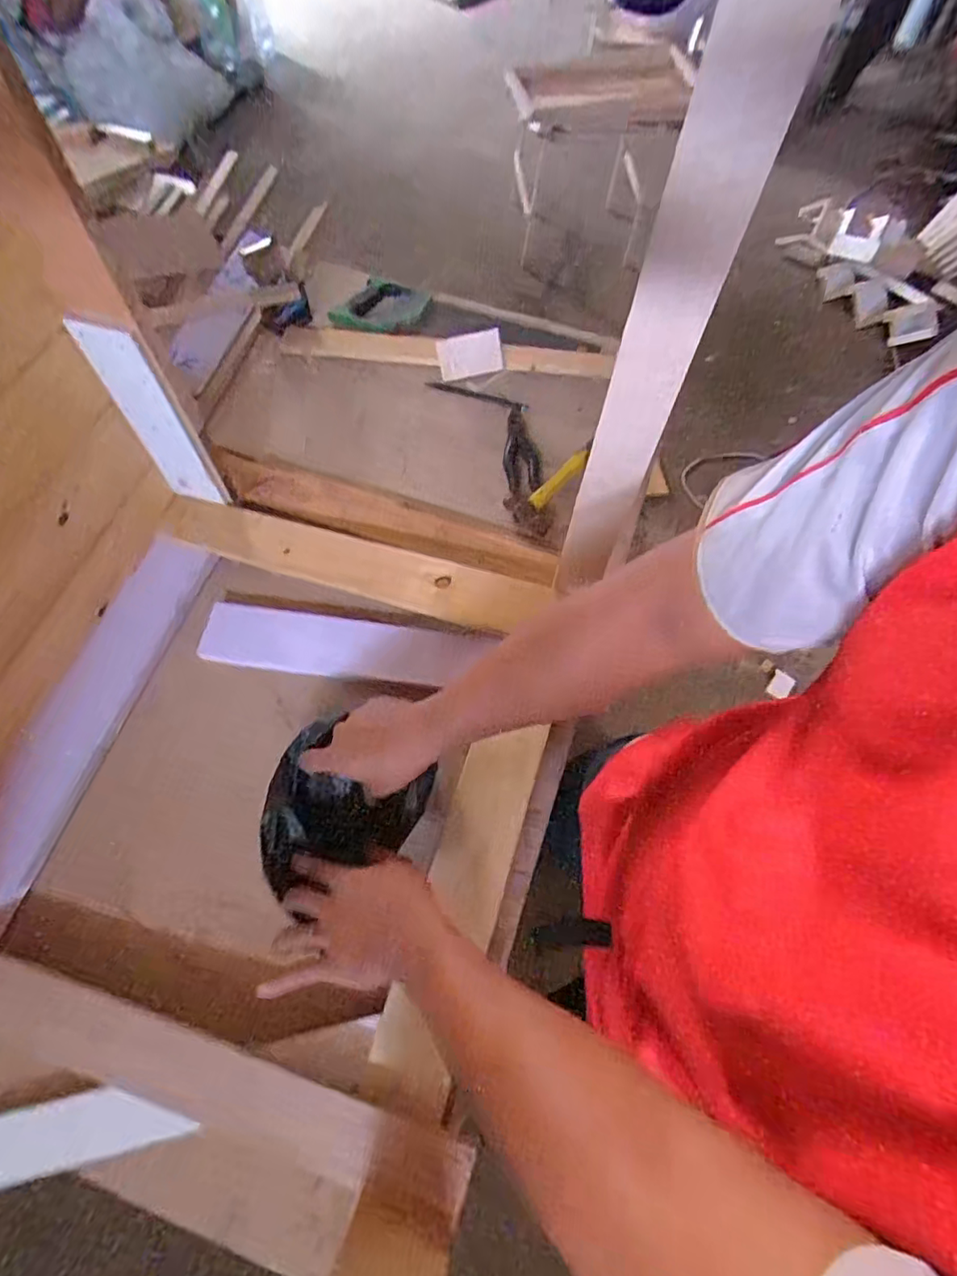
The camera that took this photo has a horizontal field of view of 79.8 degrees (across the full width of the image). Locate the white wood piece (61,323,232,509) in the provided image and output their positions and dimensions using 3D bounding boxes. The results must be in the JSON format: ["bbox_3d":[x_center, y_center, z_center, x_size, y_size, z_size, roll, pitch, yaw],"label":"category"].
[{"bbox_3d":[-0.369,-0.238,0.658,0.069,0.266,0.013,9,65,3],"label":"white wood piece"}]

